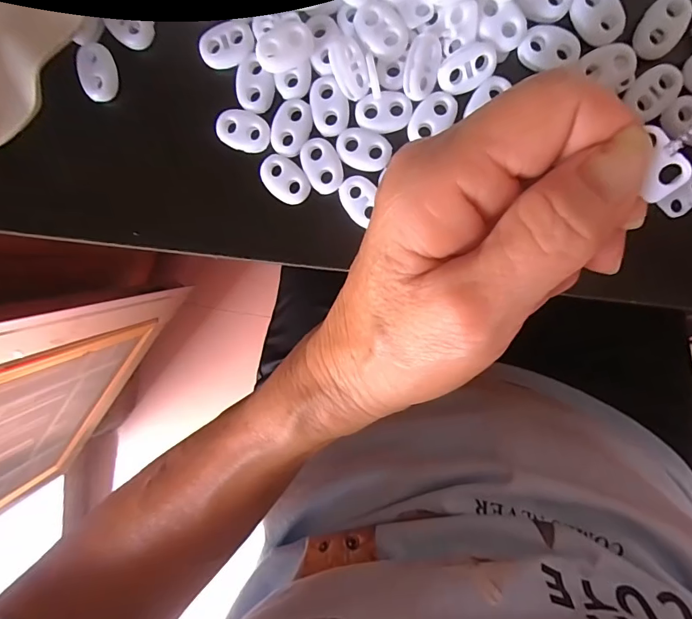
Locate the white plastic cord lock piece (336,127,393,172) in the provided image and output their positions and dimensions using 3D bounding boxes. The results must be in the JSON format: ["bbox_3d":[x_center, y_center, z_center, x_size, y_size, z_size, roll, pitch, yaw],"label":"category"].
[{"bbox_3d":[0.007,-0.064,0.175,0.022,0.004,0.015,25,100,2],"label":"white plastic cord lock piece"}]

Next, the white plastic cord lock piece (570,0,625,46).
[{"bbox_3d":[0.094,-0.110,0.162,0.016,0.004,0.022,-23,95,8],"label":"white plastic cord lock piece"}]

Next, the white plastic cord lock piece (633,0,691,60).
[{"bbox_3d":[0.117,-0.105,0.160,0.015,0.004,0.024,22,99,2],"label":"white plastic cord lock piece"}]

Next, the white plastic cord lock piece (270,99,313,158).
[{"bbox_3d":[-0.023,-0.075,0.178,0.015,0.004,0.022,23,99,2],"label":"white plastic cord lock piece"}]

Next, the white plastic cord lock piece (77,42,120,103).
[{"bbox_3d":[-0.106,-0.100,0.185,0.015,0.007,0.022,-11,97,7],"label":"white plastic cord lock piece"}]

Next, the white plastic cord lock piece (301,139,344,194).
[{"bbox_3d":[-0.010,-0.059,0.178,0.015,0.004,0.022,-24,95,8],"label":"white plastic cord lock piece"}]

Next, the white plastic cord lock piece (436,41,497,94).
[{"bbox_3d":[0.046,-0.093,0.167,0.022,0.004,0.015,-20,96,8],"label":"white plastic cord lock piece"}]

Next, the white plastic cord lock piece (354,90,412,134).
[{"bbox_3d":[0.015,-0.079,0.173,0.022,0.004,0.015,1,98,5],"label":"white plastic cord lock piece"}]

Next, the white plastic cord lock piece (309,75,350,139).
[{"bbox_3d":[-0.007,-0.082,0.175,0.015,0.004,0.022,-5,97,6],"label":"white plastic cord lock piece"}]

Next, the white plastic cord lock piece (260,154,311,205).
[{"bbox_3d":[-0.026,-0.054,0.180,0.022,0.004,0.015,45,100,-2],"label":"white plastic cord lock piece"}]

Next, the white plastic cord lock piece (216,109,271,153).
[{"bbox_3d":[-0.042,-0.074,0.180,0.022,0.004,0.015,18,99,3],"label":"white plastic cord lock piece"}]

